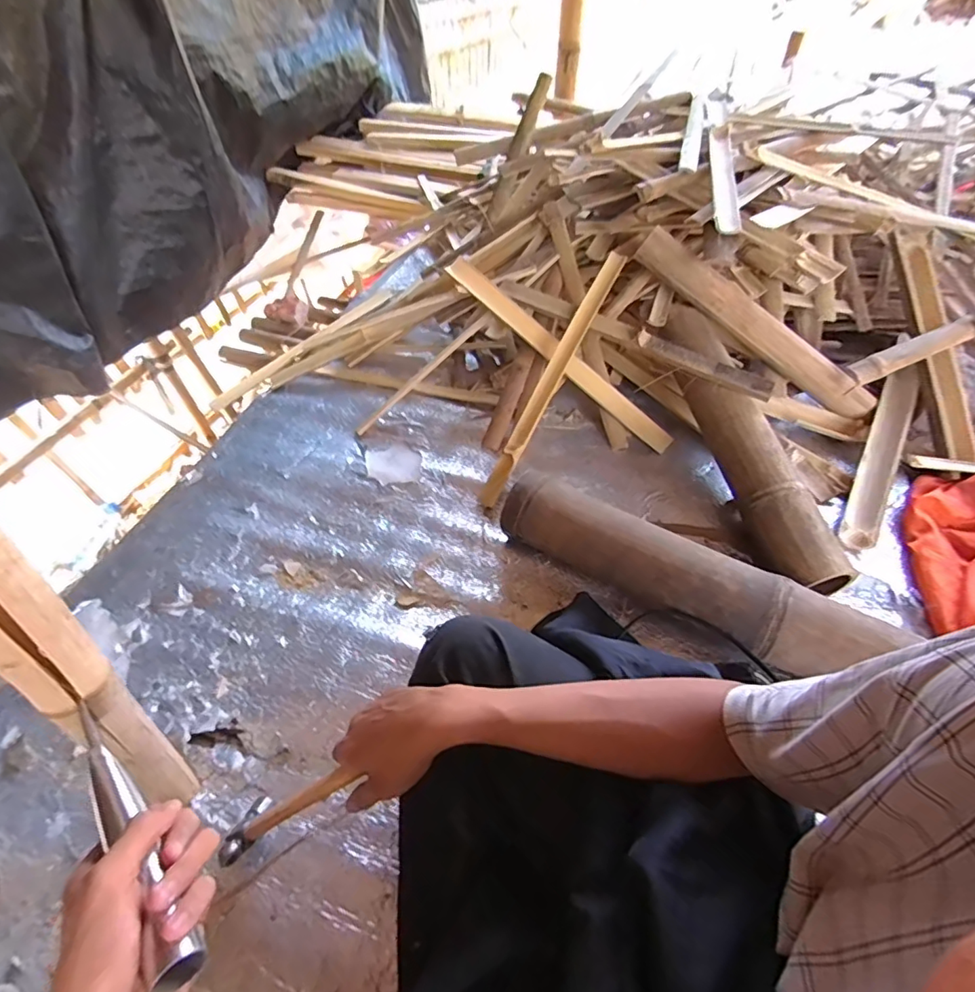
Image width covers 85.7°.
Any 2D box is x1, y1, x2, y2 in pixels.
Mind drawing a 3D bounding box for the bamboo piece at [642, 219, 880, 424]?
[{"bbox_3d":[0.468,-0.291,0.915,0.487,0.068,0.026,35,52,-5],"label":"bamboo piece"}]

